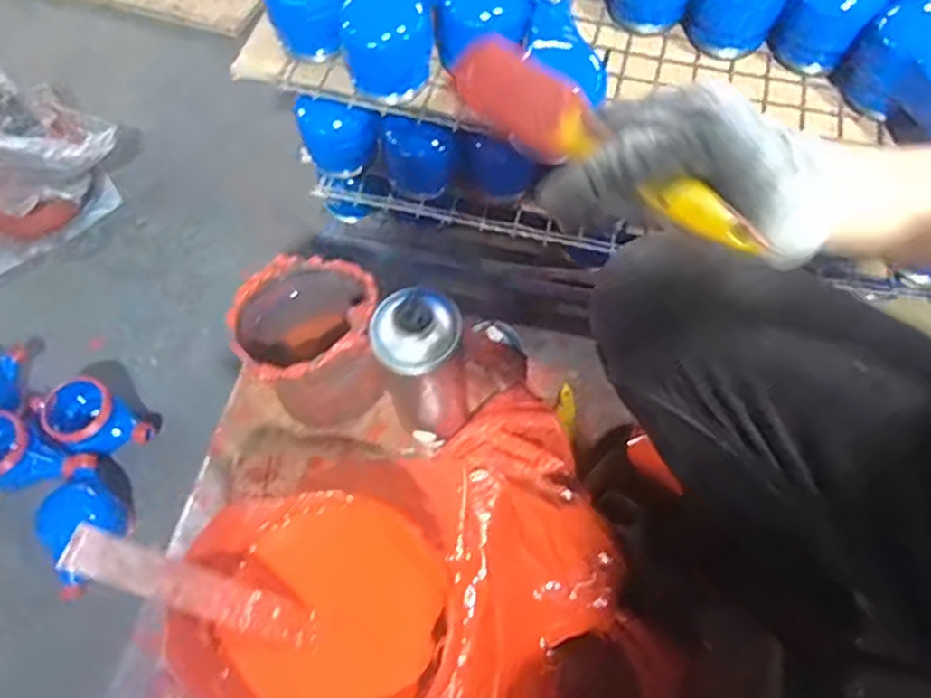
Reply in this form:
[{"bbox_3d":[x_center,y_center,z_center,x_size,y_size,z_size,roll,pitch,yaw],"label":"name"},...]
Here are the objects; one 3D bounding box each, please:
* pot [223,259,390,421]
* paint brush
[{"bbox_3d":[-0.124,-0.004,0.578,0.113,0.130,0.106,-1,64,2],"label":"pot"},{"bbox_3d":[0.067,-0.097,0.333,0.164,0.033,0.026,35,70,2],"label":"paint brush"}]

